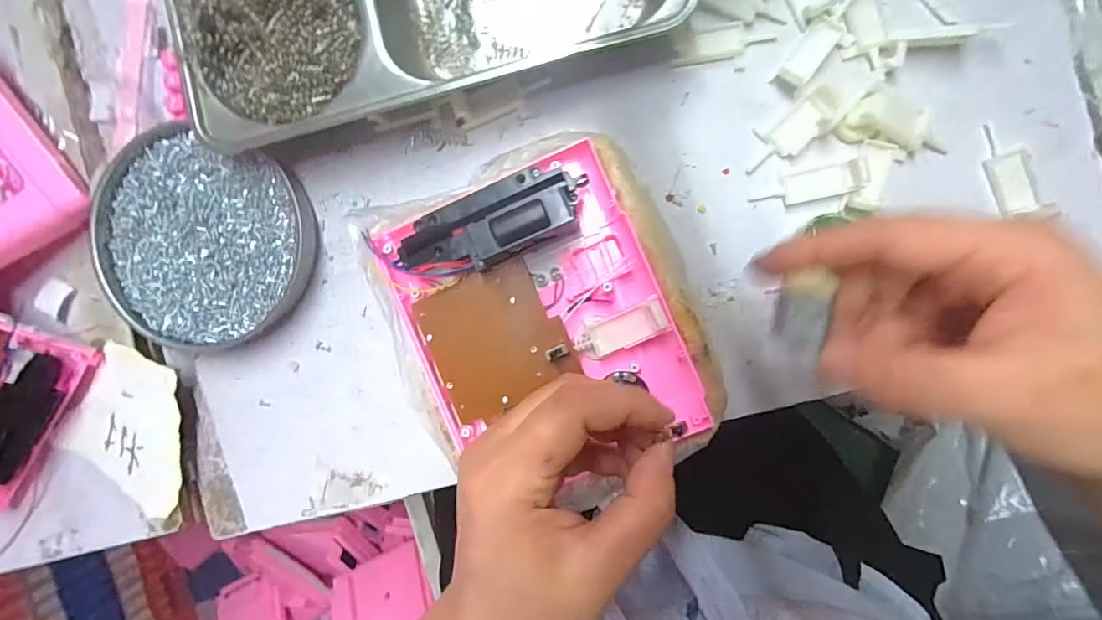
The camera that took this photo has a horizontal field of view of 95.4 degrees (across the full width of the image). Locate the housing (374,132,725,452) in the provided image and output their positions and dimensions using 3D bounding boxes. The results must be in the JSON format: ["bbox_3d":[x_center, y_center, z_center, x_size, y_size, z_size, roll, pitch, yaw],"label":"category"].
[{"bbox_3d":[-0.008,0.007,0.258,0.129,0.041,0.151,-22,89,5],"label":"housing"}]

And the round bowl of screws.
[{"bbox_3d":[-0.218,-0.041,0.318,0.128,0.024,0.124,0,93,6],"label":"round bowl of screws"}]

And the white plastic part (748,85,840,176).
[{"bbox_3d":[0.135,-0.100,0.282,0.057,0.011,0.024,-42,87,18],"label":"white plastic part"}]

